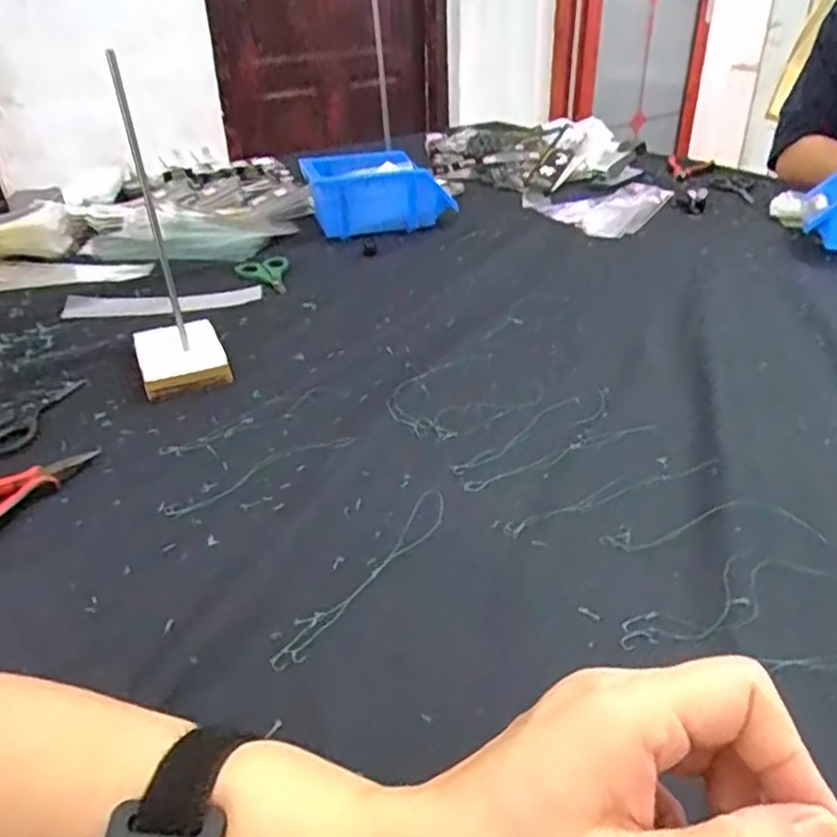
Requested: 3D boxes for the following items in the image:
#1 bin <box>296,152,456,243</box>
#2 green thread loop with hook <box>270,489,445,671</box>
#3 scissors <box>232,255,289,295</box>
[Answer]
[{"bbox_3d":[-0.055,-0.302,0.963,0.187,0.084,0.133,-12,37,-12],"label":"bin"},{"bbox_3d":[-0.027,0.088,0.411,0.023,0.005,0.160,18,37,29],"label":"green thread loop with hook"},{"bbox_3d":[-0.179,-0.162,0.812,0.061,0.018,0.104,-8,32,-8],"label":"scissors"}]

